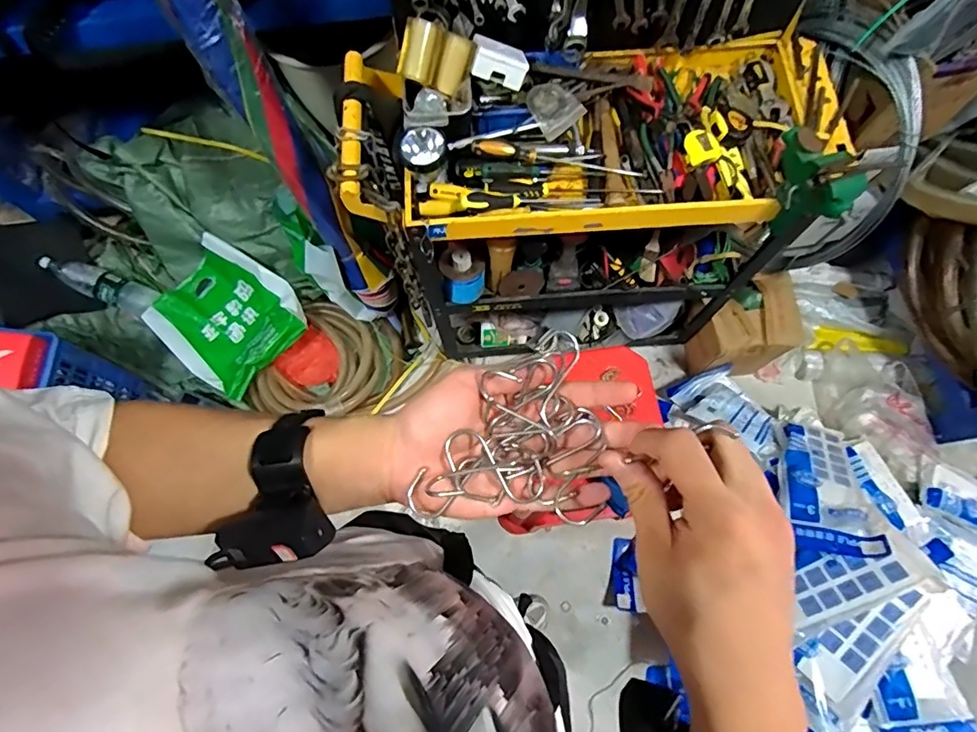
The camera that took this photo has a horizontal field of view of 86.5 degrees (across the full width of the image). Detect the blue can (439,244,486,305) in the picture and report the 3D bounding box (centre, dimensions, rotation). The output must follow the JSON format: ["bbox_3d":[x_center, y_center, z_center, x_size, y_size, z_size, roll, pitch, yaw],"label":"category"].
[{"bbox_3d":[-0.054,-0.198,1.115,0.088,0.096,0.086,-18,74,-4],"label":"blue can"}]

